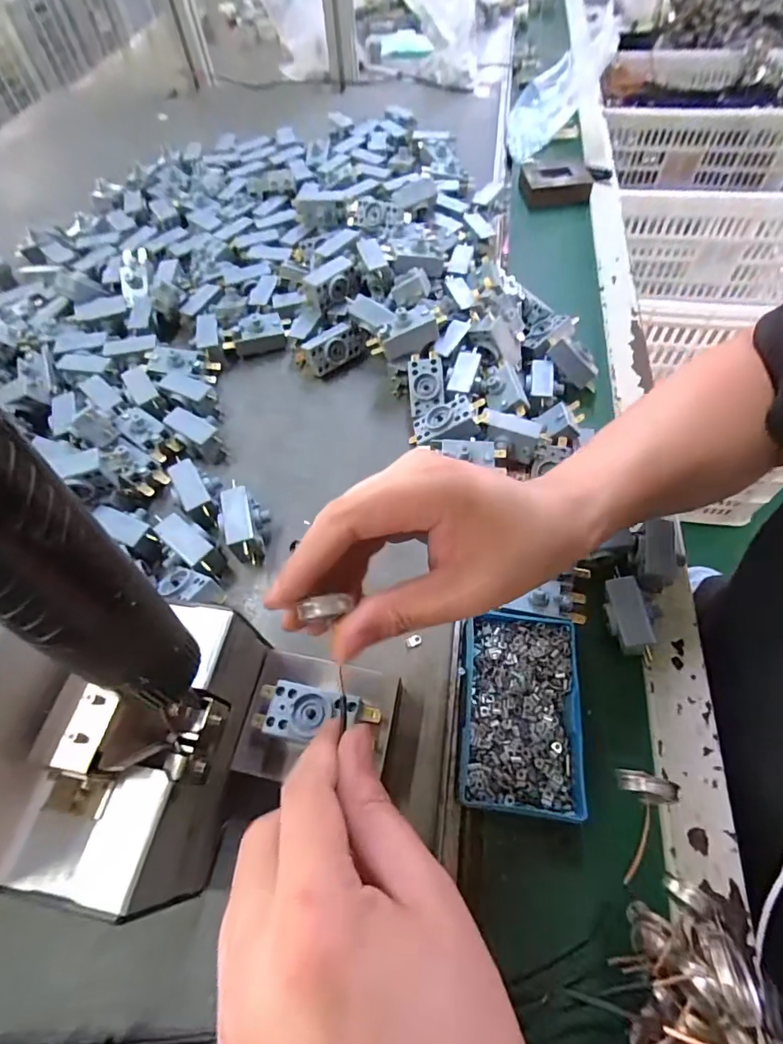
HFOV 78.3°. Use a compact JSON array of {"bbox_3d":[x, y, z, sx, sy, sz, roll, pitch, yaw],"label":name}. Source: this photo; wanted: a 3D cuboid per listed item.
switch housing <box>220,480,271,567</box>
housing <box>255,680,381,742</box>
[{"bbox_3d":[-0.103,0.001,0.348,0.030,0.027,0.056,-14,58,-6],"label":"switch housing"},{"bbox_3d":[-0.041,0.104,0.259,0.065,0.025,0.027,7,59,7],"label":"housing"}]

